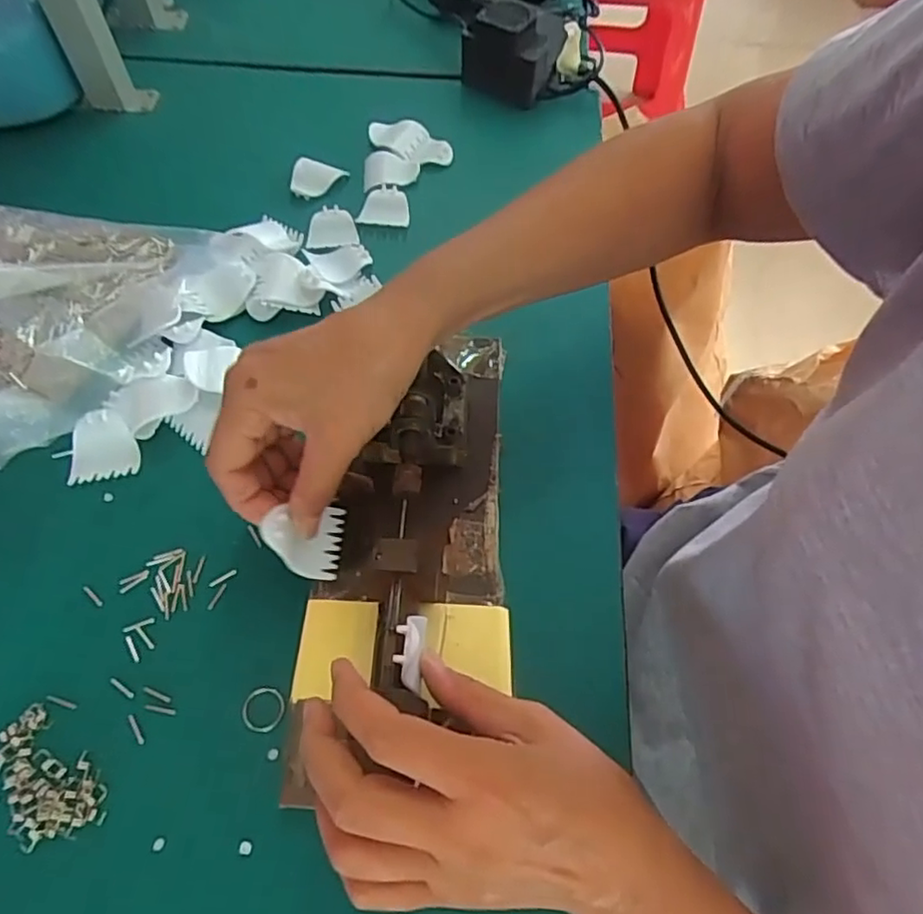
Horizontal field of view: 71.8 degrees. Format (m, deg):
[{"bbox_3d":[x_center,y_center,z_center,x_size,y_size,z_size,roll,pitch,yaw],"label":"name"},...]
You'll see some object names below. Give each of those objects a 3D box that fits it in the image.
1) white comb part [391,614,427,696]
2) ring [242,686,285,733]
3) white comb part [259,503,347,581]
[{"bbox_3d":[-0.023,0.087,0.288,0.014,0.007,0.037,2,49,-1],"label":"white comb part"},{"bbox_3d":[-0.100,0.127,0.322,0.021,0.004,0.022,1,61,-1],"label":"ring"},{"bbox_3d":[-0.082,0.044,0.335,0.009,0.048,0.037,0,78,33],"label":"white comb part"}]

